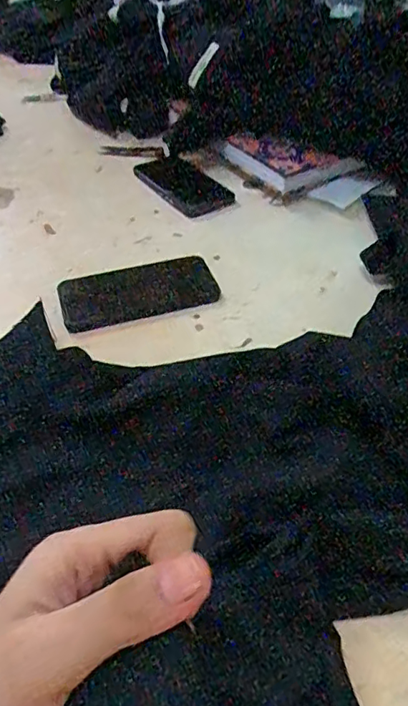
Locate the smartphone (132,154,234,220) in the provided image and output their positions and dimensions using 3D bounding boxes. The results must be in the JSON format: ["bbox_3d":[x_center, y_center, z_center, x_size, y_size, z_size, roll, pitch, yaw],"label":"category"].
[{"bbox_3d":[-0.029,-0.238,0.762,0.084,0.004,0.151,-35,62,-25],"label":"smartphone"}]

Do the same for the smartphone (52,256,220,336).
[{"bbox_3d":[-0.070,-0.067,0.583,0.167,0.012,0.078,-13,56,-17],"label":"smartphone"}]

